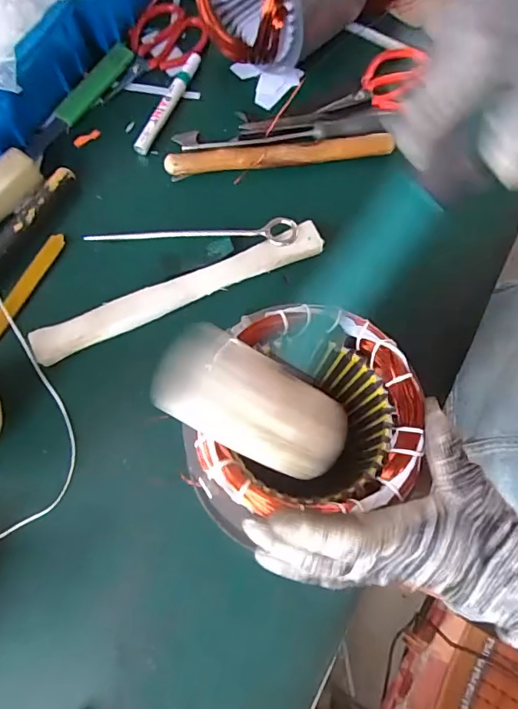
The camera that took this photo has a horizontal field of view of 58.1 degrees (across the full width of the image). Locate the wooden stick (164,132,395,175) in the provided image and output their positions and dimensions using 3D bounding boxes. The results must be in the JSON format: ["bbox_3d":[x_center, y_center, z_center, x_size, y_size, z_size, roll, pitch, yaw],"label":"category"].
[{"bbox_3d":[0.024,-0.220,0.509,0.245,0.020,0.025,-7,74,-2],"label":"wooden stick"}]

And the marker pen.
[{"bbox_3d":[-0.105,-0.291,0.540,0.021,0.018,0.138,24,75,6],"label":"marker pen"}]

